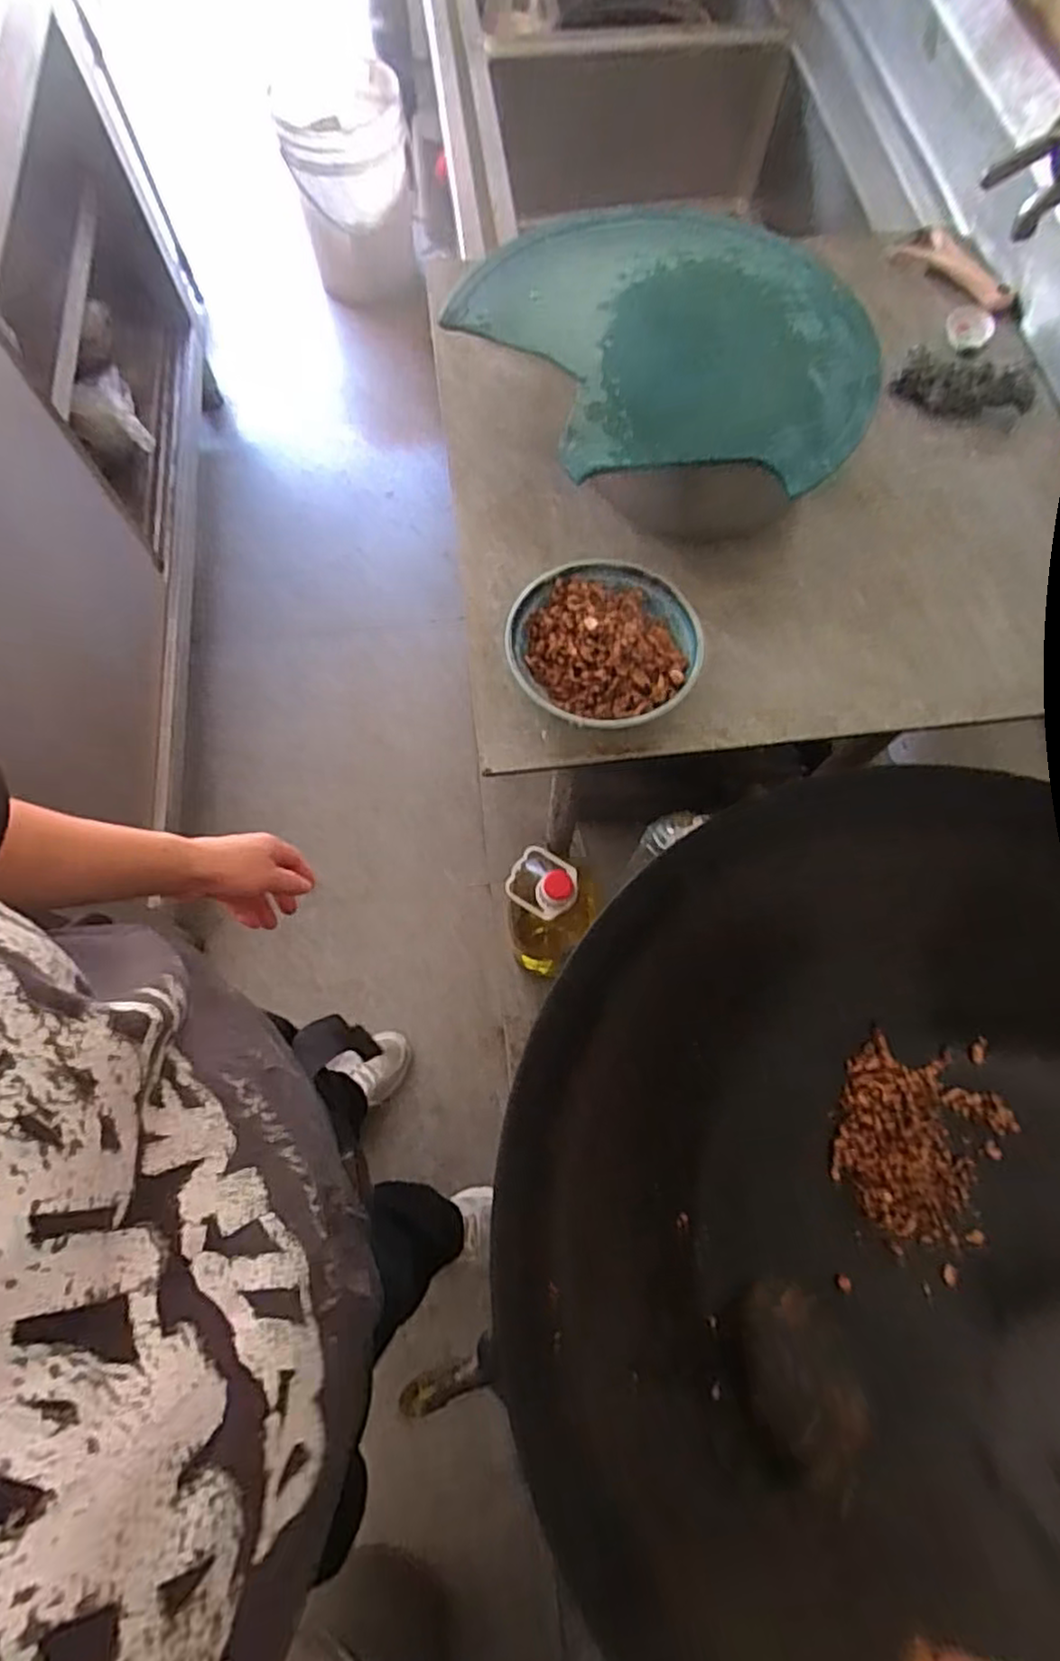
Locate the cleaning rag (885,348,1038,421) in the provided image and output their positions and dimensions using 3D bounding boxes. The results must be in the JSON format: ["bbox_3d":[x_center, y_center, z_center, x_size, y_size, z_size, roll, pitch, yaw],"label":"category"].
[{"bbox_3d":[0.411,-0.415,0.670,0.125,0.031,0.046,14,71,5],"label":"cleaning rag"}]

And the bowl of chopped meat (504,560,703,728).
[{"bbox_3d":[0.057,-0.140,0.556,0.140,0.059,0.136,0,70,0],"label":"bowl of chopped meat"}]

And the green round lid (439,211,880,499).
[{"bbox_3d":[0.115,-0.379,0.545,0.263,0.019,0.312,-28,73,-10],"label":"green round lid"}]

